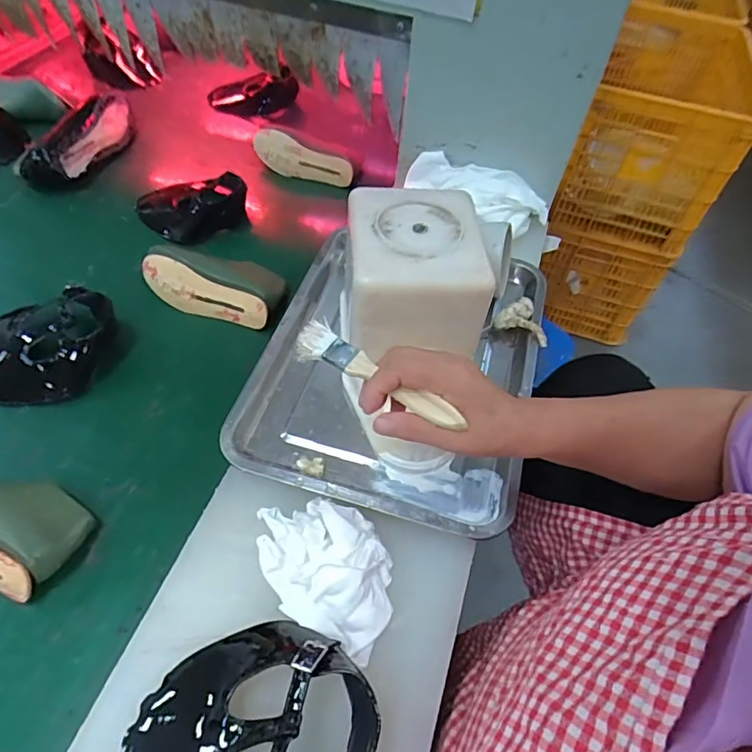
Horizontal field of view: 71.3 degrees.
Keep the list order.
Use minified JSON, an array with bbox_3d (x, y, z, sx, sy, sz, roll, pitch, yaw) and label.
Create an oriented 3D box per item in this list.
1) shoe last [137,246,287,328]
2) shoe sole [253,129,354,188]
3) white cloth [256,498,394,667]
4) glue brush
[{"bbox_3d":[-0.211,-0.128,0.692,0.185,0.061,0.088,16,54,8],"label":"shoe last"},{"bbox_3d":[-0.125,-0.361,0.870,0.177,0.061,0.029,22,55,12],"label":"shoe sole"},{"bbox_3d":[-0.048,0.158,0.441,0.140,0.047,0.108,27,55,12],"label":"white cloth"},{"bbox_3d":[0.000,0.001,0.397,0.143,0.019,0.028,31,58,23],"label":"glue brush"}]

